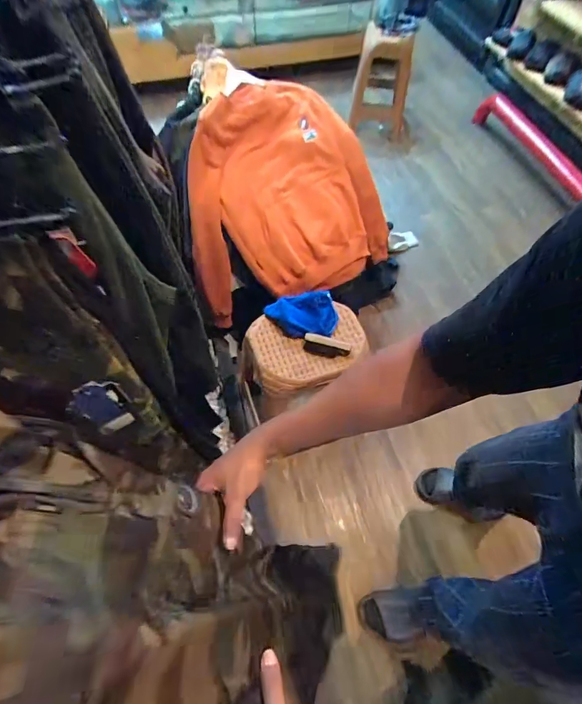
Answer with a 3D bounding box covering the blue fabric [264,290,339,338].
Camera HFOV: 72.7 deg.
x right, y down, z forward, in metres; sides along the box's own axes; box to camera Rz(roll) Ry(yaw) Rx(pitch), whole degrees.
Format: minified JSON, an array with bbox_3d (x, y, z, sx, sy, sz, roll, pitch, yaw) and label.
[{"bbox_3d":[0.043,-0.098,1.088,0.192,0.060,0.138,-23,61,-15],"label":"blue fabric"}]

